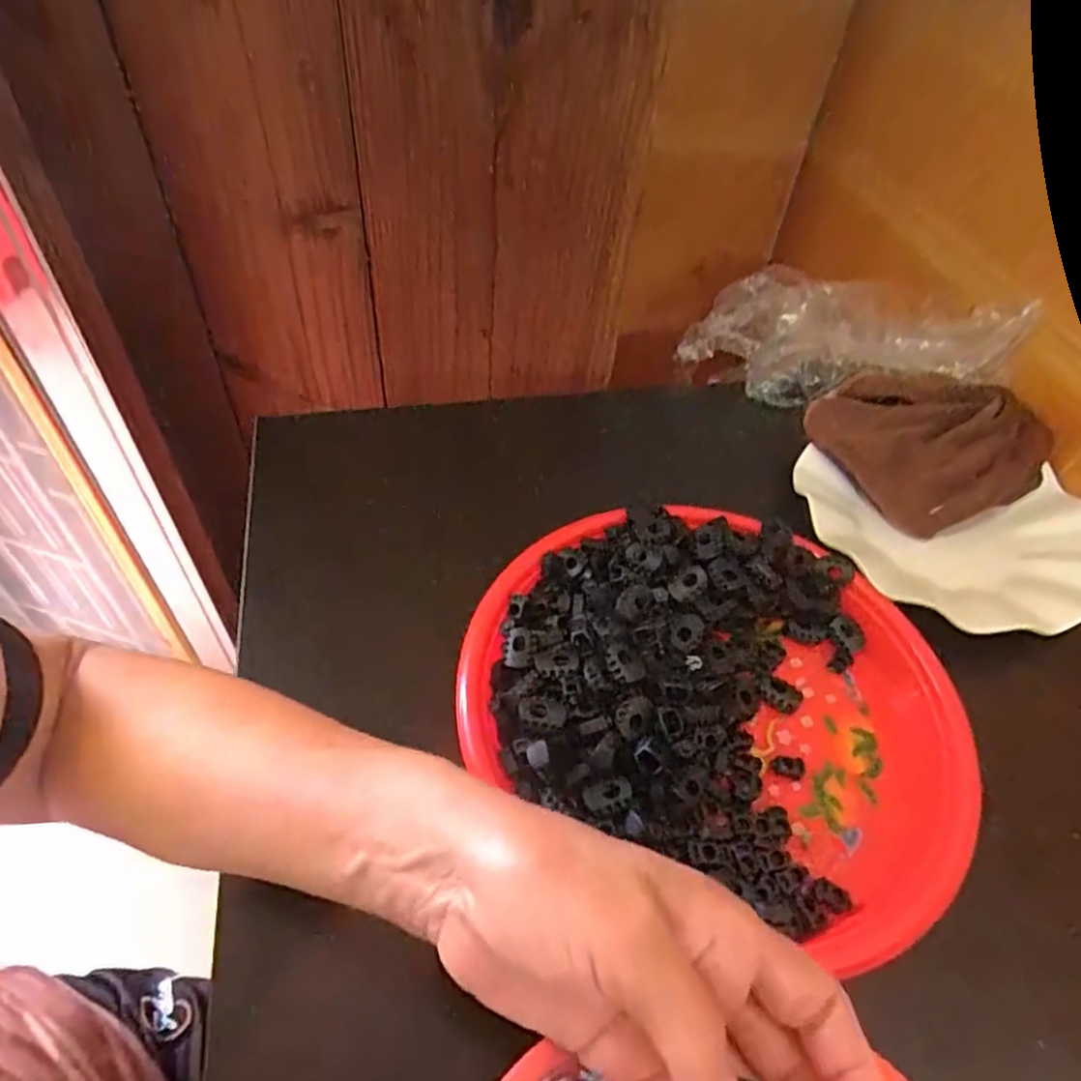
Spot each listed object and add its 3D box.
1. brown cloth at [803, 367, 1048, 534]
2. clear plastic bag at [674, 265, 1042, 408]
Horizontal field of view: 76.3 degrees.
[{"bbox_3d":[0.252,-0.067,0.456,0.102,0.027,0.123,-39,66,6],"label":"brown cloth"},{"bbox_3d":[0.225,-0.154,0.522,0.233,0.078,0.123,8,46,25],"label":"clear plastic bag"}]

